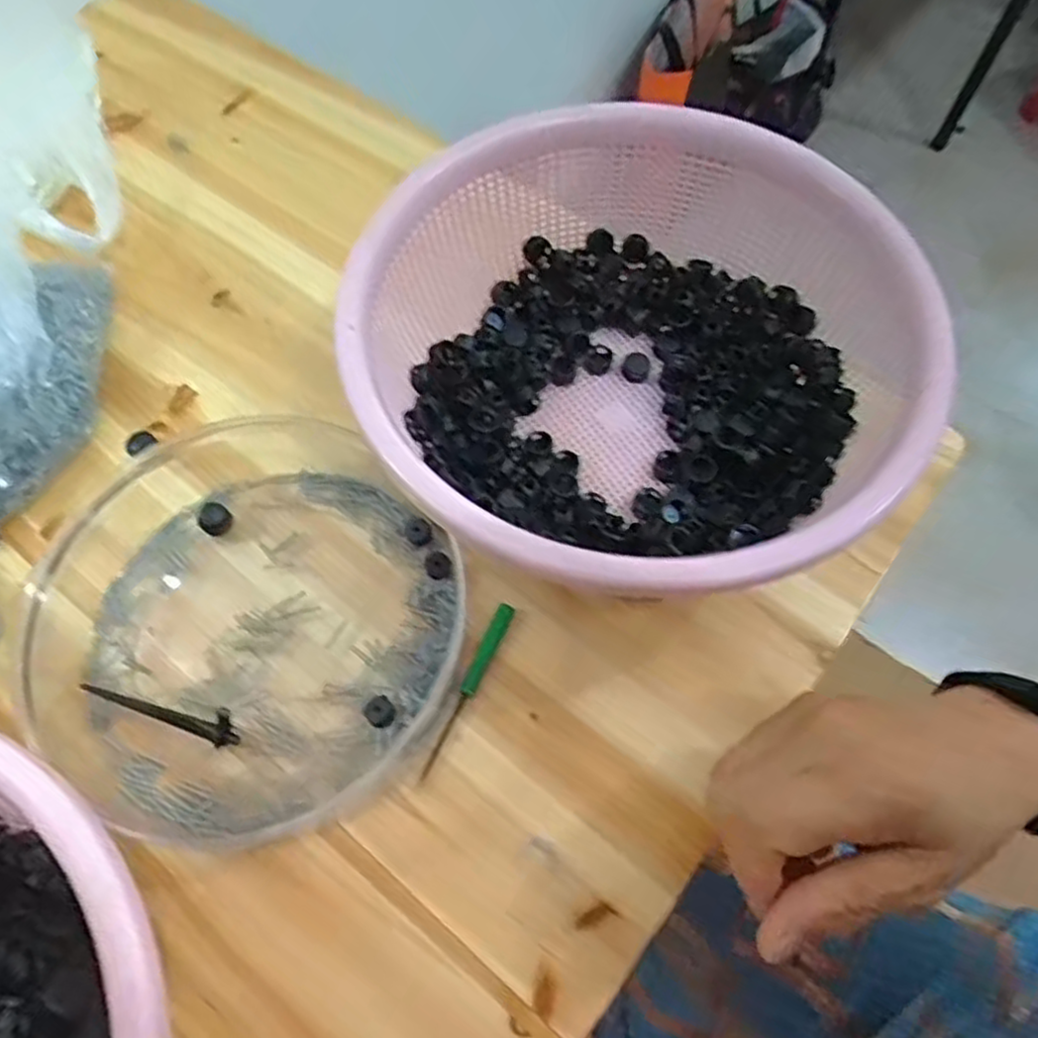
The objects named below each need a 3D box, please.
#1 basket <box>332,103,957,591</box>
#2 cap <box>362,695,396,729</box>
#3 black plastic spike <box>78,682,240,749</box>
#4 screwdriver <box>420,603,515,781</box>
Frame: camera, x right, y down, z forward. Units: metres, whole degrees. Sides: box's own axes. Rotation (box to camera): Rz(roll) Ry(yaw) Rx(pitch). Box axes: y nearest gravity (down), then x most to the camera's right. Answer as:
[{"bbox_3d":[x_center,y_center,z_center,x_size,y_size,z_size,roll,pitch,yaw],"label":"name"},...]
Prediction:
[{"bbox_3d":[0.057,-0.072,0.371,0.264,0.110,0.245,-1,65,2],"label":"basket"},{"bbox_3d":[-0.066,0.093,0.343,0.013,0.010,0.015,-38,69,-14],"label":"cap"},{"bbox_3d":[-0.174,0.092,0.345,0.084,0.019,0.015,13,67,9],"label":"black plastic spike"},{"bbox_3d":[-0.026,0.084,0.355,0.008,0.006,0.092,23,69,13],"label":"screwdriver"}]

